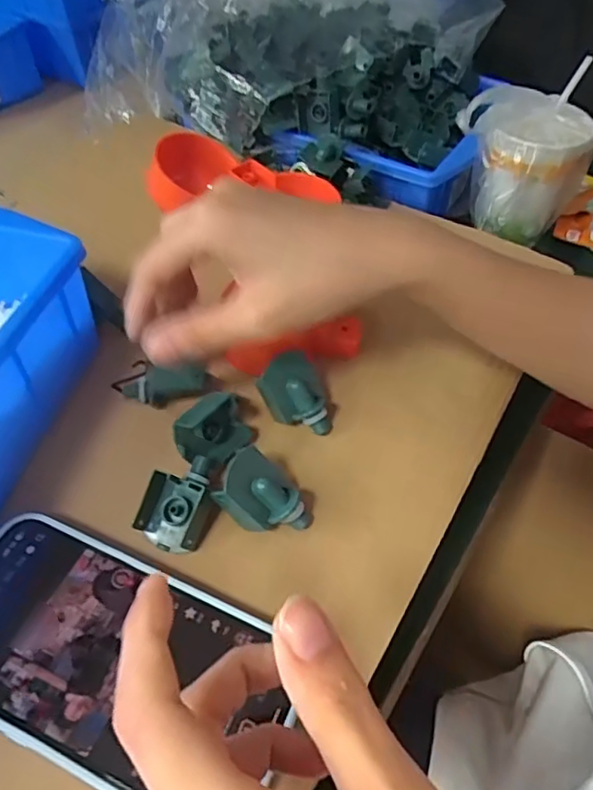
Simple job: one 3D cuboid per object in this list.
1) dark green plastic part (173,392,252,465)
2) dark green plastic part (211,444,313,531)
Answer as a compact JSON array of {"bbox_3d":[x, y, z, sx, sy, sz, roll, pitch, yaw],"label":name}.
[{"bbox_3d":[-0.041,0.019,0.295,0.035,0.030,0.021,-30,55,-22],"label":"dark green plastic part"},{"bbox_3d":[-0.015,0.050,0.271,0.039,0.029,0.031,25,54,21],"label":"dark green plastic part"}]

